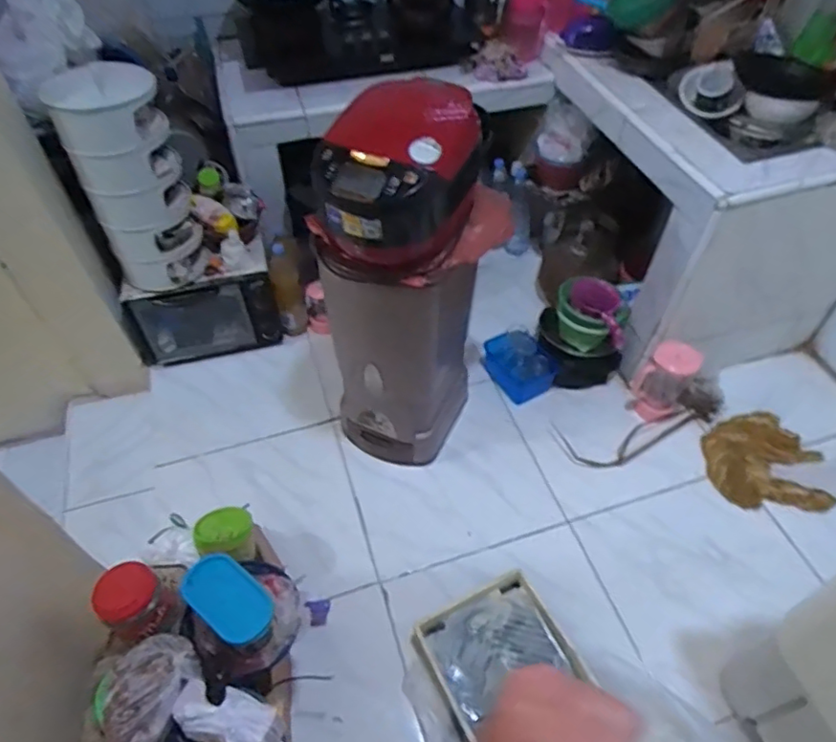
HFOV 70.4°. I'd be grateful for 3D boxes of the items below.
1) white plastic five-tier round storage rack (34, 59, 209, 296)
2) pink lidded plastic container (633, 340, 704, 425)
[{"bbox_3d":[-0.698,-0.455,1.481,0.227,0.537,0.282,-18,52,-16],"label":"white plastic five-tier round storage rack"},{"bbox_3d":[0.665,0.023,1.609,0.099,0.222,0.115,-23,54,-20],"label":"pink lidded plastic container"}]

